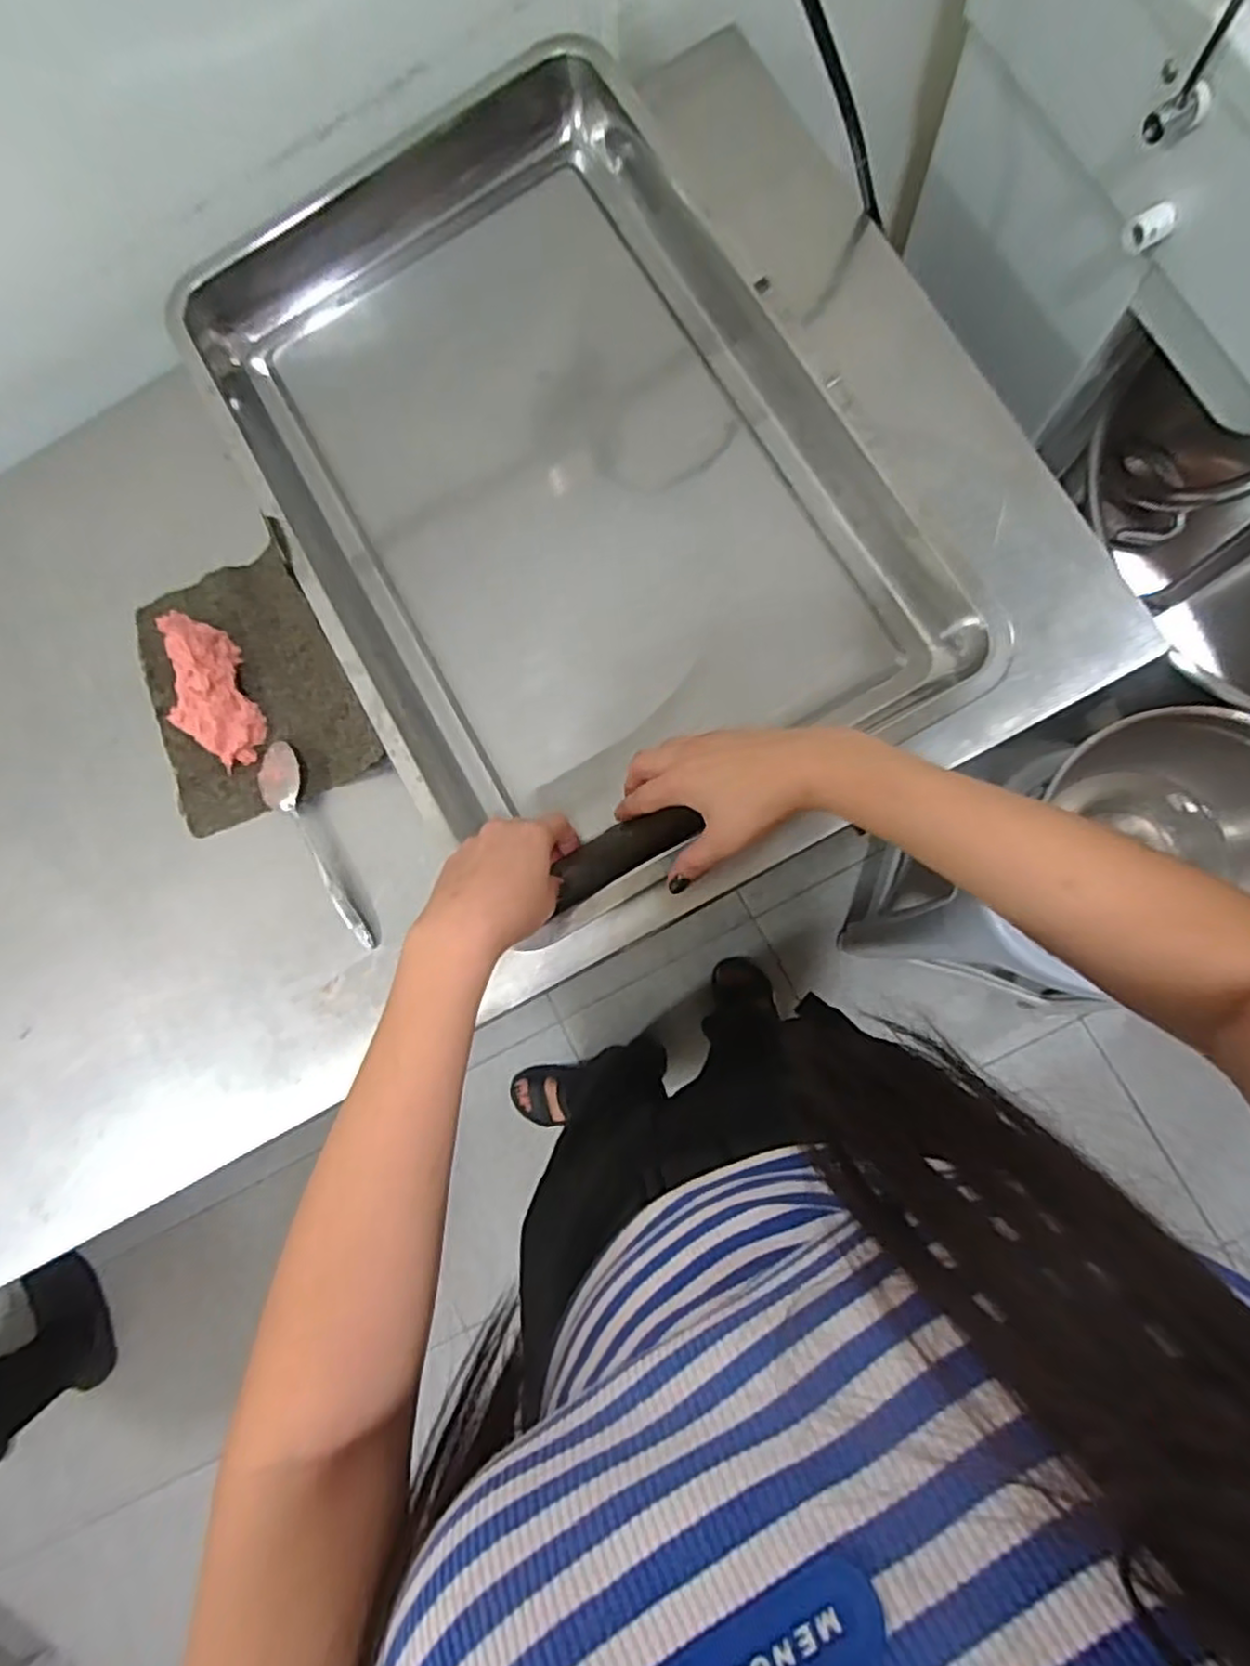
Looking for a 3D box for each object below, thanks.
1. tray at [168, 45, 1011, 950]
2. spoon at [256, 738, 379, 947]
[{"bbox_3d":[-0.053,-0.264,0.529,0.379,0.072,0.597,-30,83,2],"label":"tray"},{"bbox_3d":[-0.235,0.011,0.533,0.038,0.018,0.173,-25,82,3],"label":"spoon"}]

